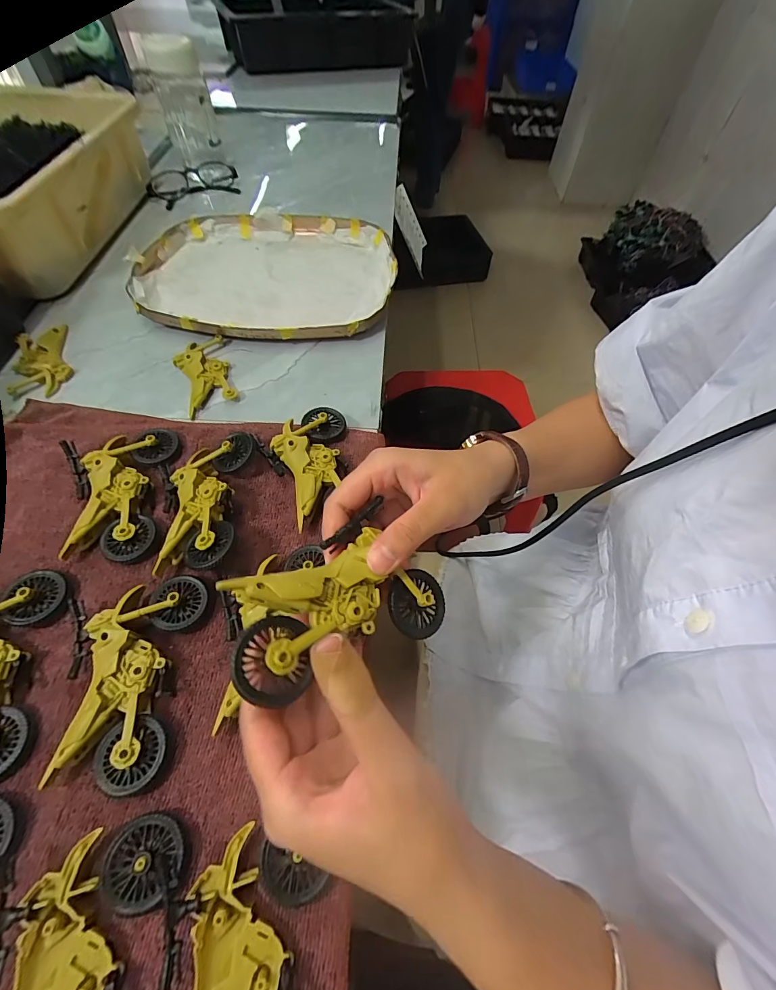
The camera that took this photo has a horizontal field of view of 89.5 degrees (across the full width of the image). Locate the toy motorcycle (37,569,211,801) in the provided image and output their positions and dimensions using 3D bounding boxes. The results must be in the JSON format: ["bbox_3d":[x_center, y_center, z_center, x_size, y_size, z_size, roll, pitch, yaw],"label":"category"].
[{"bbox_3d":[-0.158,0.105,0.233,0.070,0.021,0.114,0,58,-3],"label":"toy motorcycle"}]

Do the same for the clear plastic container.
[{"bbox_3d":[-0.281,-0.541,0.556,0.071,0.142,0.059,-17,61,-13],"label":"clear plastic container"}]

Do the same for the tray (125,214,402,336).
[{"bbox_3d":[-0.145,-0.270,0.478,0.295,0.027,0.239,1,58,-2],"label":"tray"}]

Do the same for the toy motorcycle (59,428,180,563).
[{"bbox_3d":[-0.210,-0.006,0.300,0.071,0.024,0.116,-3,58,-4],"label":"toy motorcycle"}]

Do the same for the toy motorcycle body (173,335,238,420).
[{"bbox_3d":[-0.184,-0.122,0.389,0.049,0.014,0.099,-17,61,-13],"label":"toy motorcycle body"}]

